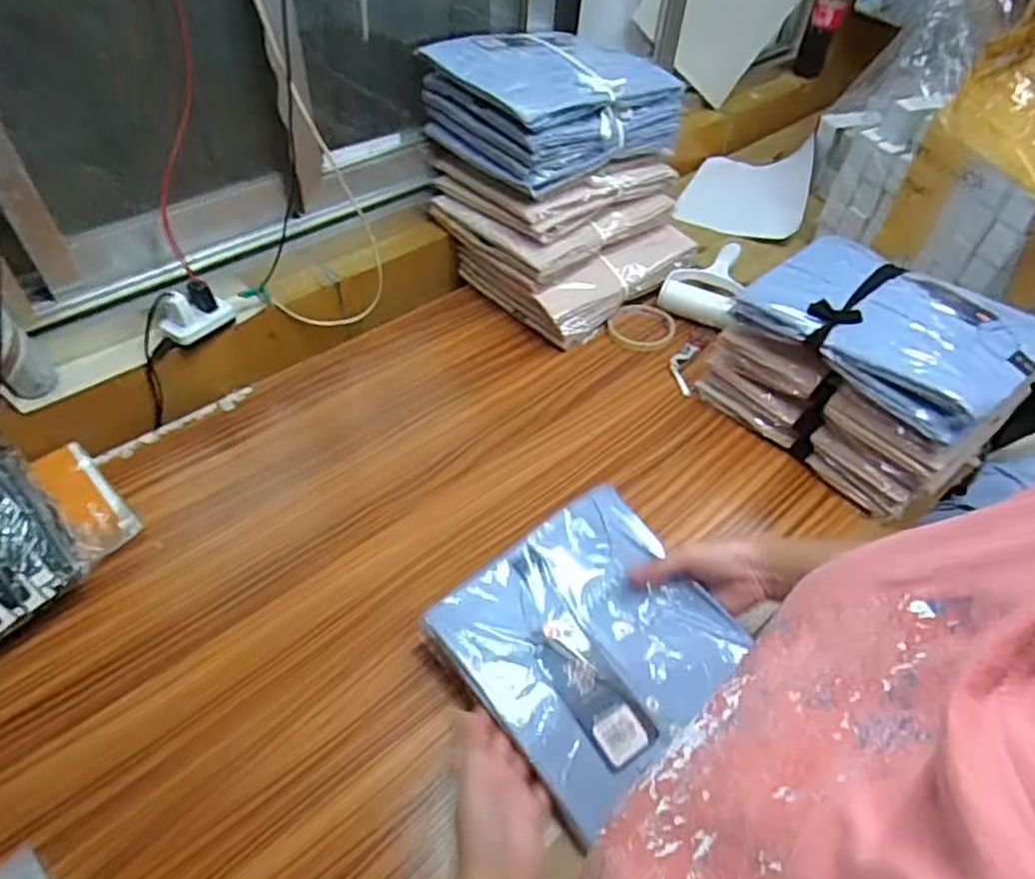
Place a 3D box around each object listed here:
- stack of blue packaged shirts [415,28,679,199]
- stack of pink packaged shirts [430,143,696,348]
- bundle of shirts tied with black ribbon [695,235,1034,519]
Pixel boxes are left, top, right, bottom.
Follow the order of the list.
[{"bbox_3d":[0.042,-0.421,0.814,0.243,0.097,0.209,-33,57,-27],"label":"stack of blue packaged shirts"},{"bbox_3d":[0.067,-0.292,0.888,0.259,0.168,0.262,-31,57,-27],"label":"stack of pink packaged shirts"},{"bbox_3d":[0.379,-0.080,0.724,0.199,0.168,0.253,-32,57,-27],"label":"bundle of shirts tied with black ribbon"}]

